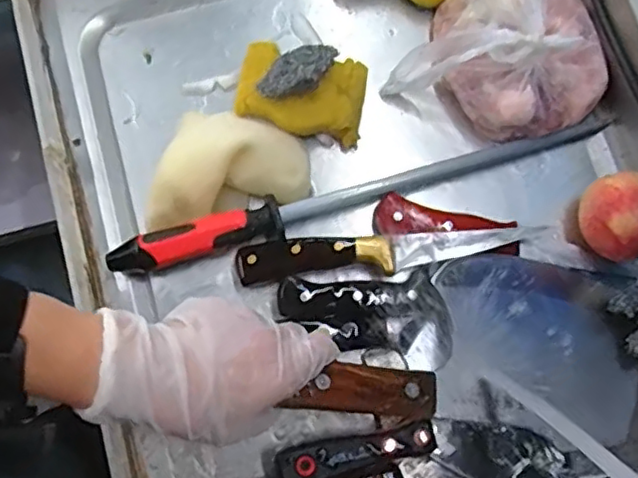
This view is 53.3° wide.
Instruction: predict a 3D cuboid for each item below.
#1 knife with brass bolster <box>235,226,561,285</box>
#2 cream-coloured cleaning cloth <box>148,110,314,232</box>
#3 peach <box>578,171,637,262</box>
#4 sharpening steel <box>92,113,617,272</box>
[{"bbox_3d":[0.054,0.010,0.500,0.235,0.015,0.031,-4,77,-3],"label":"knife with brass bolster"},{"bbox_3d":[-0.076,-0.066,0.520,0.139,0.039,0.091,-8,77,-4],"label":"cream-coloured cleaning cloth"},{"bbox_3d":[0.238,-0.017,0.507,0.062,0.058,0.062,-35,80,-9],"label":"peach"},{"bbox_3d":[0.042,-0.037,0.524,0.421,0.039,0.032,-14,78,-5],"label":"sharpening steel"}]

